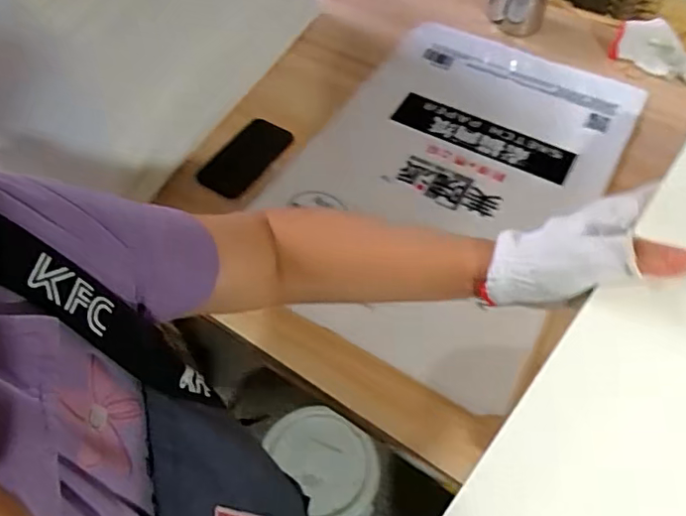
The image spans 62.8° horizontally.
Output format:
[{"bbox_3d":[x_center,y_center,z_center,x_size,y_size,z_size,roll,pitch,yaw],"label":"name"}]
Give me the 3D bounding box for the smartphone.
[{"bbox_3d":[-0.145,-0.152,0.849,0.068,0.009,0.160,38,61,1],"label":"smartphone"}]

